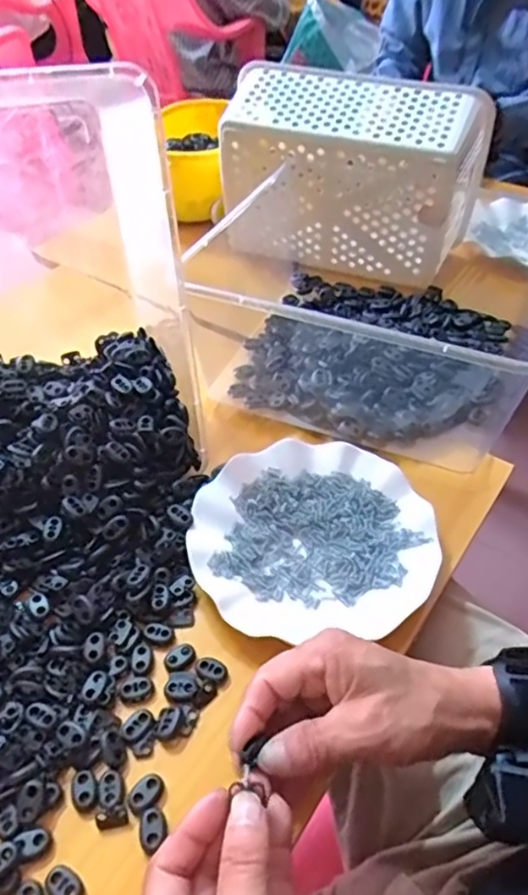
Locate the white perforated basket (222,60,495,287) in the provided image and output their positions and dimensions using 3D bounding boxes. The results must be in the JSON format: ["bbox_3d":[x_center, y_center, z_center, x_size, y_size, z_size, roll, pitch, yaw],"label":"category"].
[{"bbox_3d":[0.100,-0.318,0.727,0.273,0.187,0.127,17,47,16],"label":"white perforated basket"}]

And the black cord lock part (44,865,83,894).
[{"bbox_3d":[-0.105,0.229,0.321,0.020,0.010,0.015,31,52,27],"label":"black cord lock part"}]

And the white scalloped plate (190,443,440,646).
[{"bbox_3d":[0.038,0.061,0.471,0.178,0.019,0.163,-2,45,-2],"label":"white scalloped plate"}]

